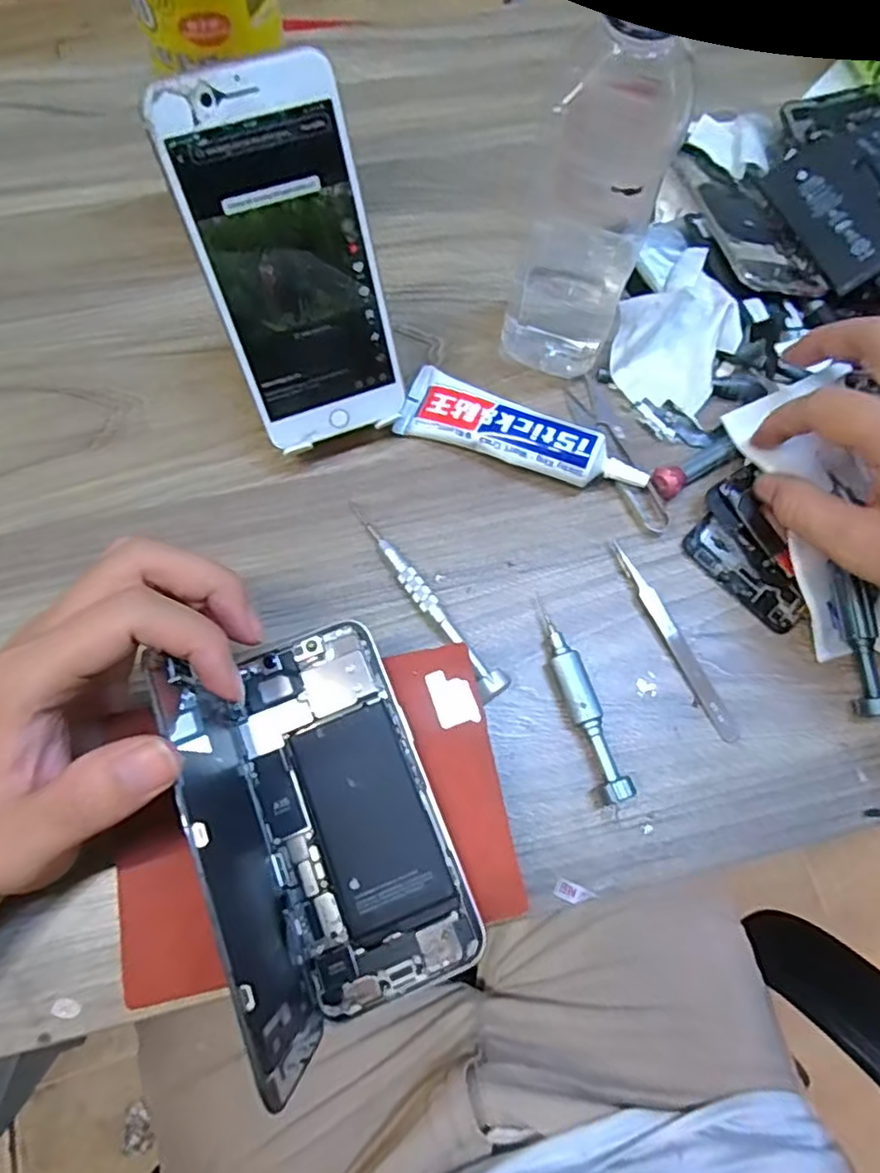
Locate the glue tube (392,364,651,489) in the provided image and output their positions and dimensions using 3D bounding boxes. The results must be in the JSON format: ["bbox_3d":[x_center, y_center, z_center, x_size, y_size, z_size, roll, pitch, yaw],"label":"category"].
[{"bbox_3d":[0.045,-0.084,0.352,0.135,0.025,0.040,22,73,5],"label":"glue tube"}]

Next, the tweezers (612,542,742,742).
[{"bbox_3d":[0.121,0.027,0.334,0.010,0.004,0.114,-23,75,-9],"label":"tweezers"}]

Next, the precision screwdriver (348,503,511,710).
[{"bbox_3d":[-0.006,0.004,0.330,0.015,0.018,0.124,-33,76,-11],"label":"precision screwdriver"}]

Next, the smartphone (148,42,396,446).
[{"bbox_3d":[-0.066,-0.138,0.292,0.070,0.154,0.004,-21,42,-10],"label":"smartphone"}]

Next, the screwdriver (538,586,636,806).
[{"bbox_3d":[0.069,0.054,0.317,0.016,0.018,0.100,-18,74,-7],"label":"screwdriver"}]

